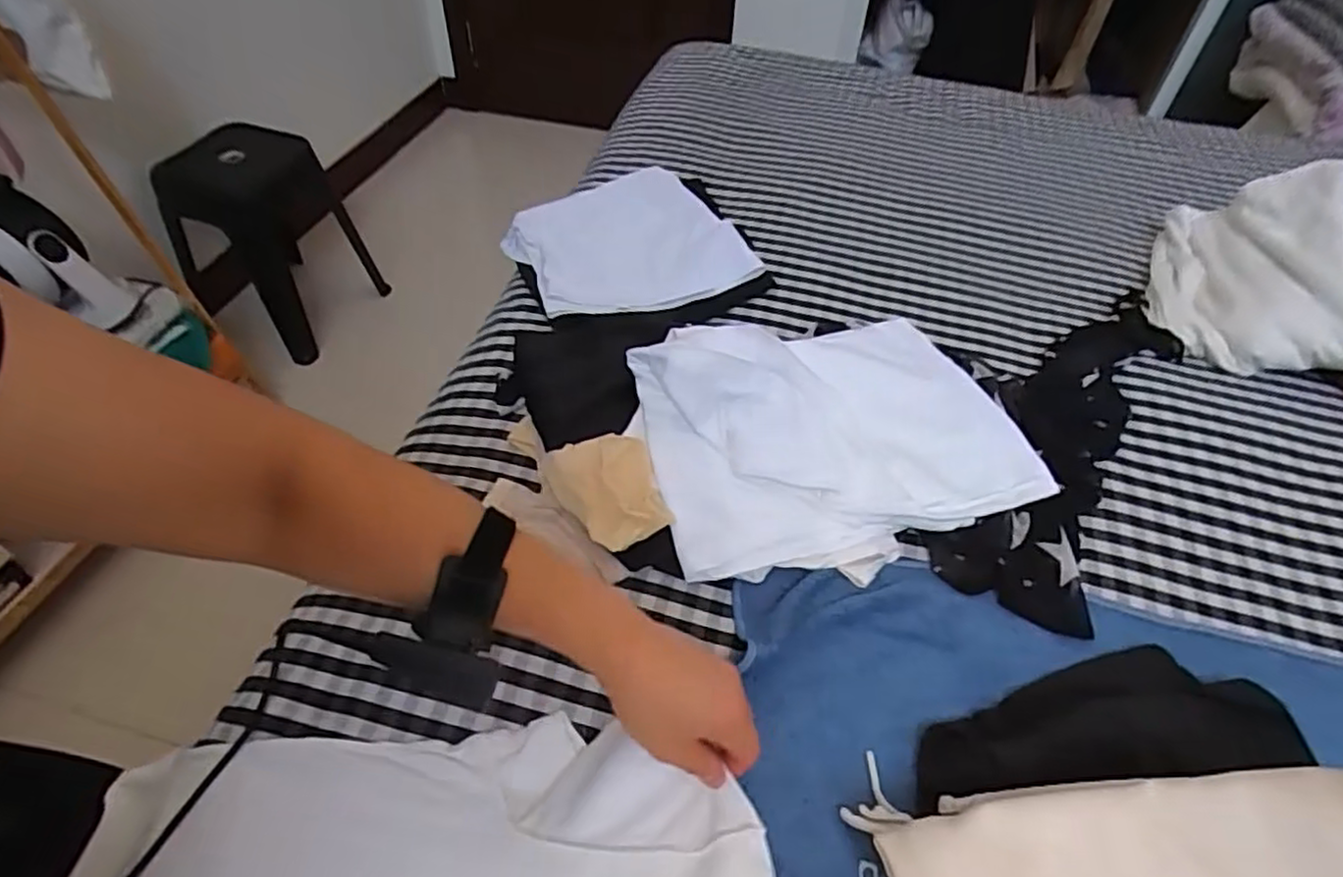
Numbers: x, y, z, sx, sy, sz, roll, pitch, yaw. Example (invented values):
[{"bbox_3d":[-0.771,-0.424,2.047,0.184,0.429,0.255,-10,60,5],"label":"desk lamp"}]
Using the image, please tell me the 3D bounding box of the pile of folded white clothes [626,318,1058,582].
[{"bbox_3d":[0.149,-0.020,0.648,0.349,0.075,0.252,-12,51,-14],"label":"pile of folded white clothes"}]

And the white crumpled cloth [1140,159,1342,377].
[{"bbox_3d":[0.730,-0.223,0.851,0.223,0.137,0.324,19,50,12],"label":"white crumpled cloth"}]

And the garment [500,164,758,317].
[{"bbox_3d":[-0.065,-0.249,0.873,0.257,0.040,0.290,-18,53,-19],"label":"garment"}]

